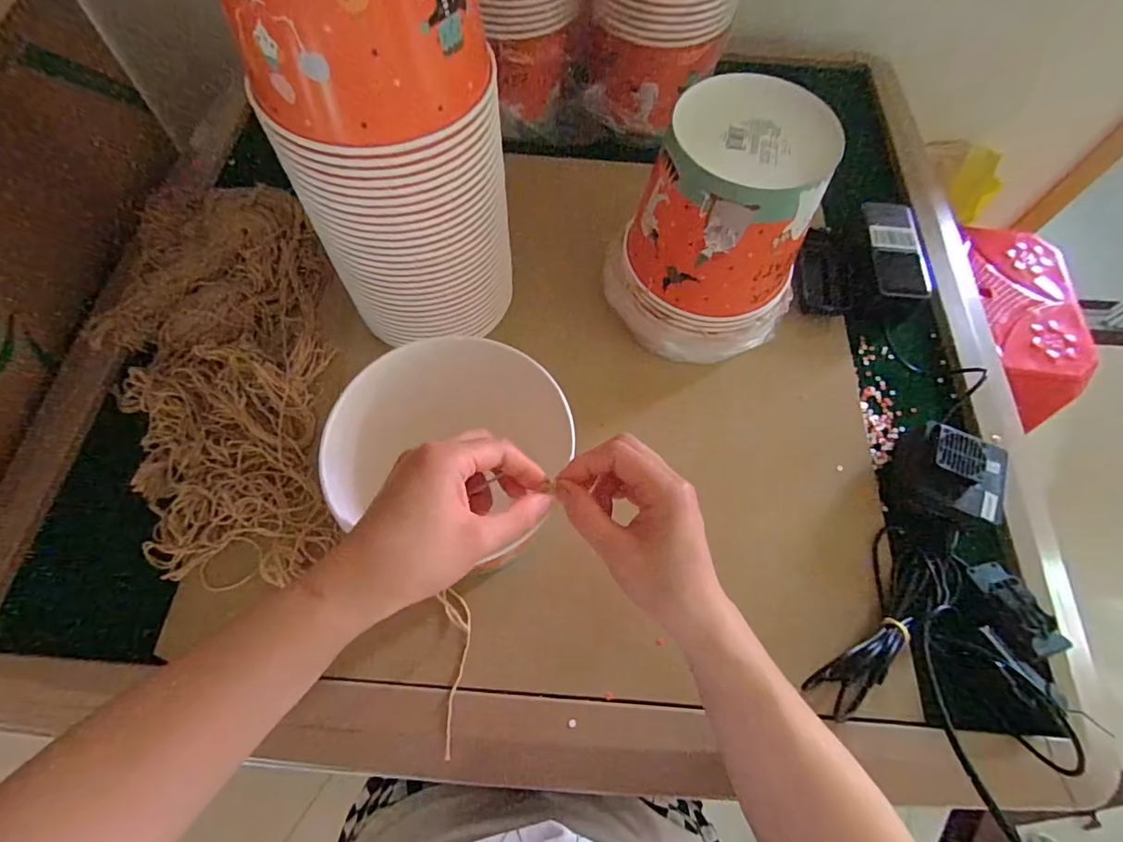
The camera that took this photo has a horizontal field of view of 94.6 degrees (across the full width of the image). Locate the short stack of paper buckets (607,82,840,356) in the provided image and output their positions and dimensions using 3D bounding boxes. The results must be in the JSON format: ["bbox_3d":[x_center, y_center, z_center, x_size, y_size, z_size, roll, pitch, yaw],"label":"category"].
[{"bbox_3d":[0.147,-0.164,0.471,0.151,0.192,0.141,34,68,13],"label":"short stack of paper buckets"}]

